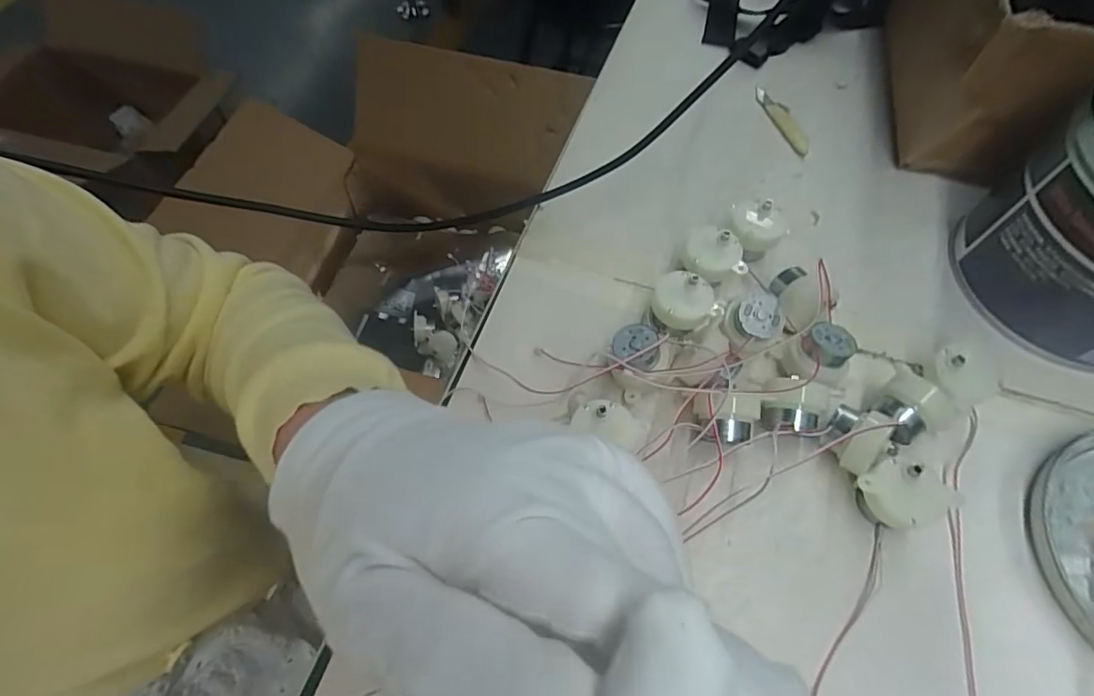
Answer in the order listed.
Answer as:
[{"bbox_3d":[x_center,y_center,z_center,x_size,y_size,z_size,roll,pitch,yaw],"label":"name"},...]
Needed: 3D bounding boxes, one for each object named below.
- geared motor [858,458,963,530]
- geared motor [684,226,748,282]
[{"bbox_3d":[0.168,0.070,0.256,0.038,0.027,0.032,-22,64,-11],"label":"geared motor"},{"bbox_3d":[0.097,-0.055,0.320,0.033,0.022,0.034,0,62,0],"label":"geared motor"}]

